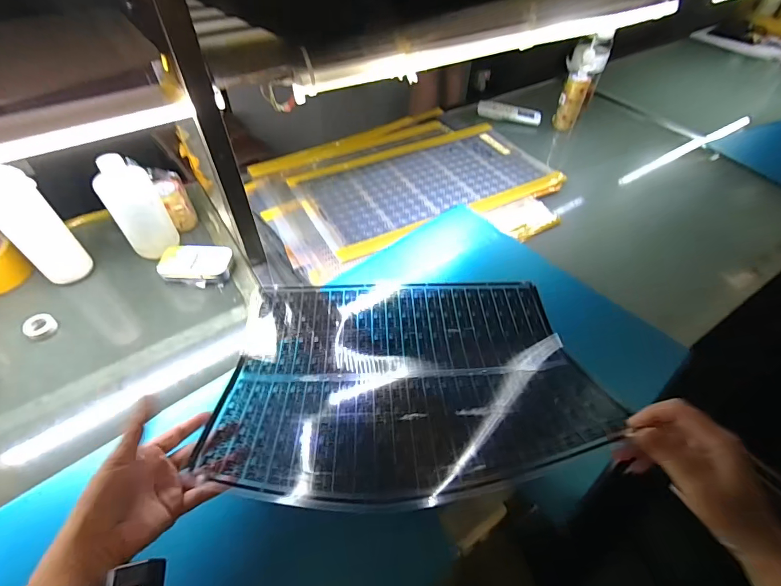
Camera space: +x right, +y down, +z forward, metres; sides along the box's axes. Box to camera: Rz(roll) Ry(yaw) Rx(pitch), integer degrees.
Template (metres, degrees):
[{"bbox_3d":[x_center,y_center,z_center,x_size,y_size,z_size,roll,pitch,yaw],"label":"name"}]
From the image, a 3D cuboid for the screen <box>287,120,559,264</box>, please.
[{"bbox_3d":[0.079,-0.242,0.826,0.518,0.019,0.276,-21,56,-19],"label":"screen"}]

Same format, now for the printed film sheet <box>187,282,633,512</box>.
[{"bbox_3d":[0.021,0.086,0.503,0.435,0.062,0.333,-3,37,-3],"label":"printed film sheet"}]

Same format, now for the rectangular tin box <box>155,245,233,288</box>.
[{"bbox_3d":[-0.318,-0.045,0.647,0.107,0.025,0.069,1,50,-1],"label":"rectangular tin box"}]

